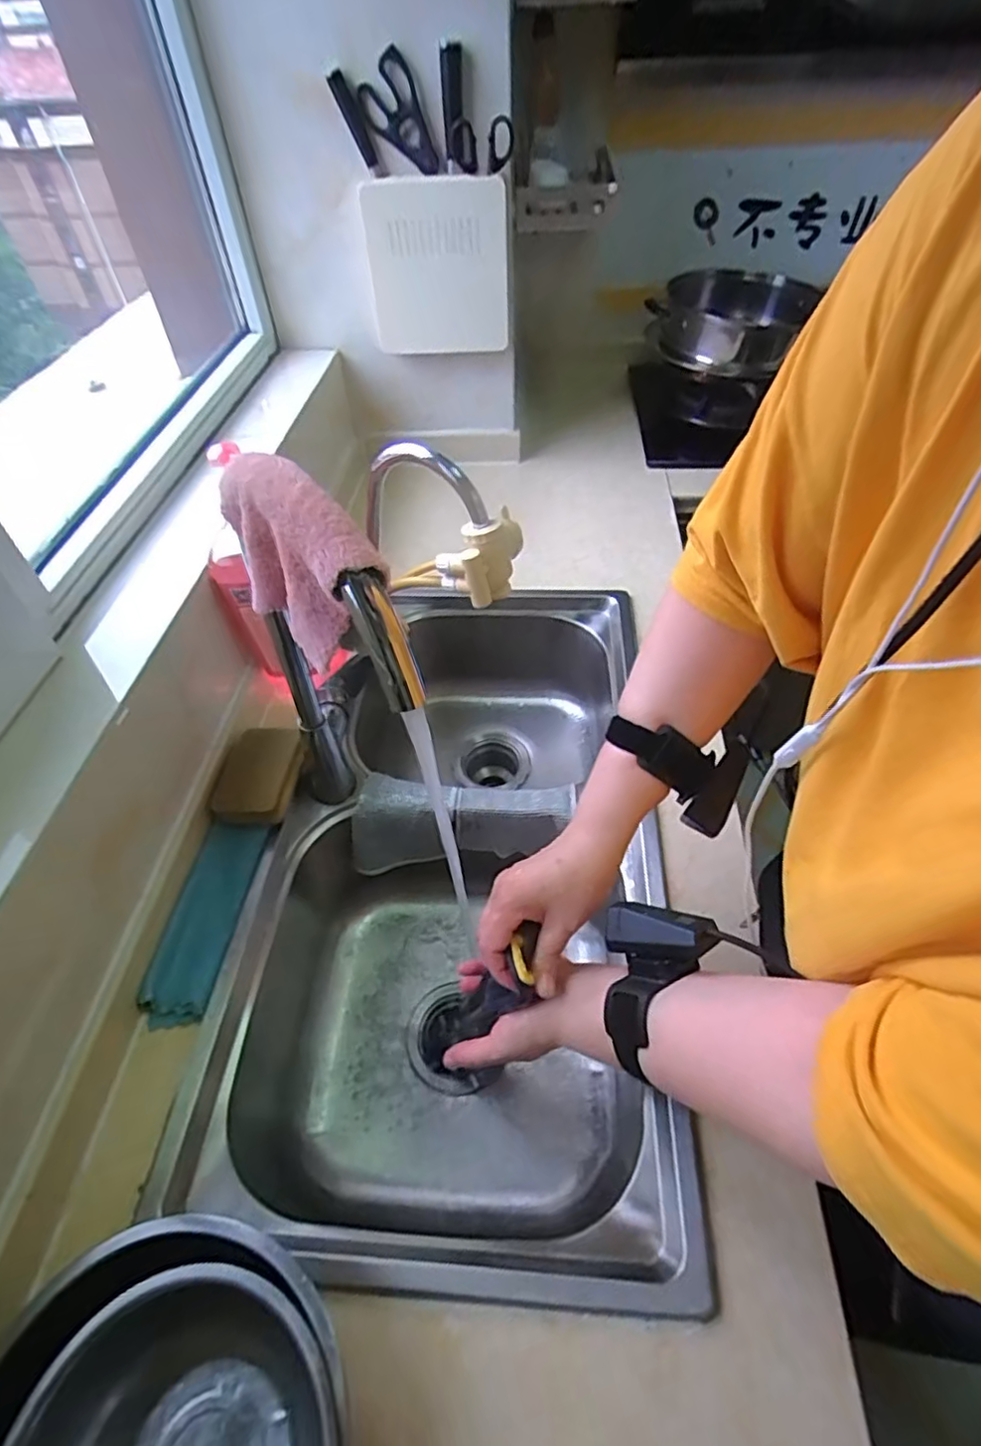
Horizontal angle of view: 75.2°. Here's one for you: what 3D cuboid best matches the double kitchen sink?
[{"bbox_3d":[-0.029,0.165,0.733,0.393,0.207,0.725,2,49,4],"label":"double kitchen sink"}]

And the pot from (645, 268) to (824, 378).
[{"bbox_3d":[0.424,-0.725,1.129,0.270,0.109,0.261,12,51,13],"label":"pot"}]

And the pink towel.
[{"bbox_3d":[-0.119,-0.102,0.390,0.048,0.099,0.137,-31,55,-22],"label":"pink towel"}]

